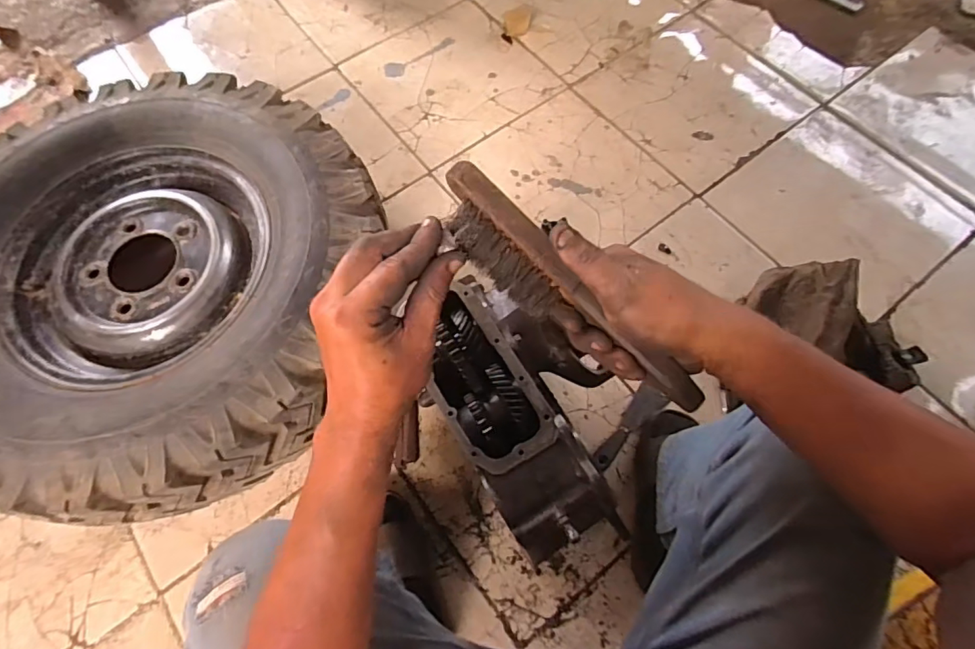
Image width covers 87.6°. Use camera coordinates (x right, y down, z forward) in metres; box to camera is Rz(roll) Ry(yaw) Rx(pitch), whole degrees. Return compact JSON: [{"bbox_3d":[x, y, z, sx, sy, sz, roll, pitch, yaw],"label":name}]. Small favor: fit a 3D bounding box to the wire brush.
[{"bbox_3d":[0.055,-0.018,0.348,0.224,0.047,0.044,41,74,-2],"label":"wire brush"}]

